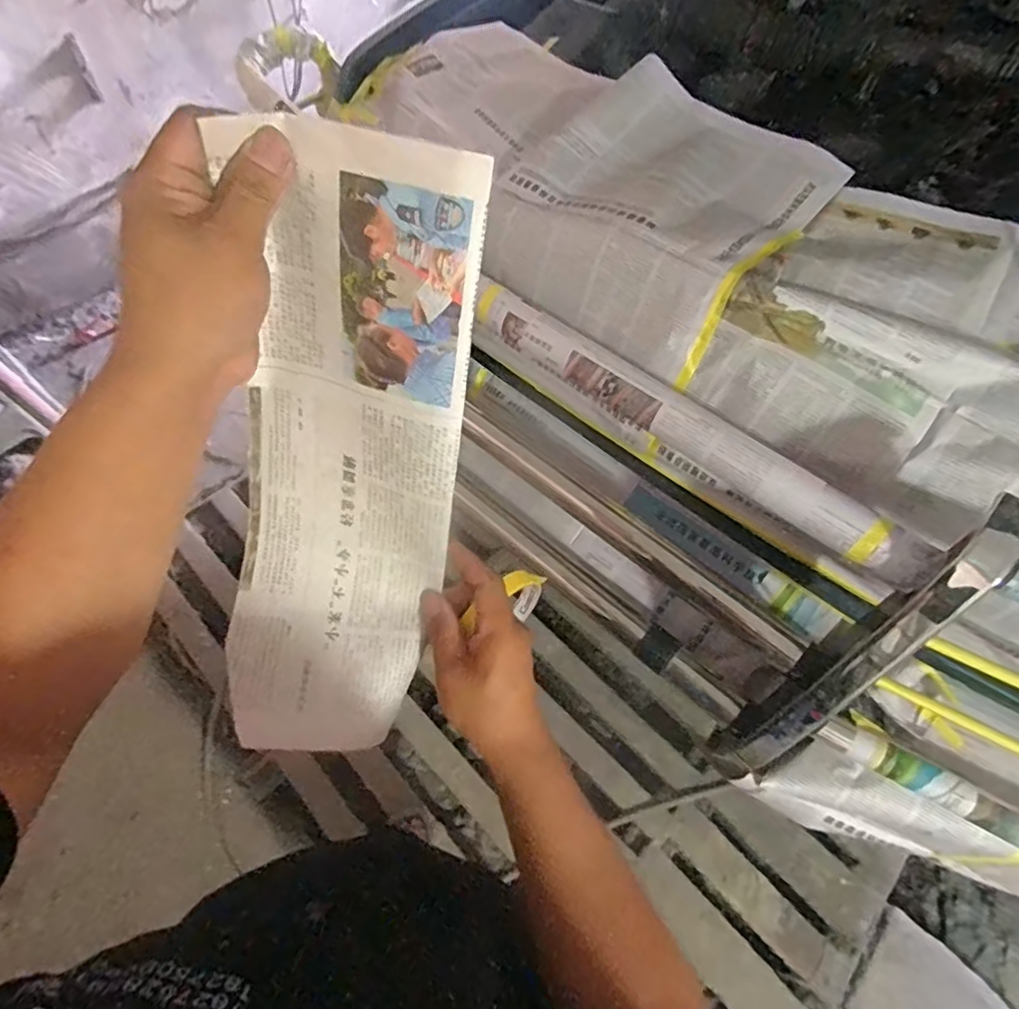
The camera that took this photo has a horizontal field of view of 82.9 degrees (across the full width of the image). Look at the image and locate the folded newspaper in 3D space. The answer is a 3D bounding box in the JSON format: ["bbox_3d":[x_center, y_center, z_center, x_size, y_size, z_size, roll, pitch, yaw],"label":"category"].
[{"bbox_3d":[-0.104,-0.018,0.342,0.145,0.354,0.097,20,25,11],"label":"folded newspaper"}]

